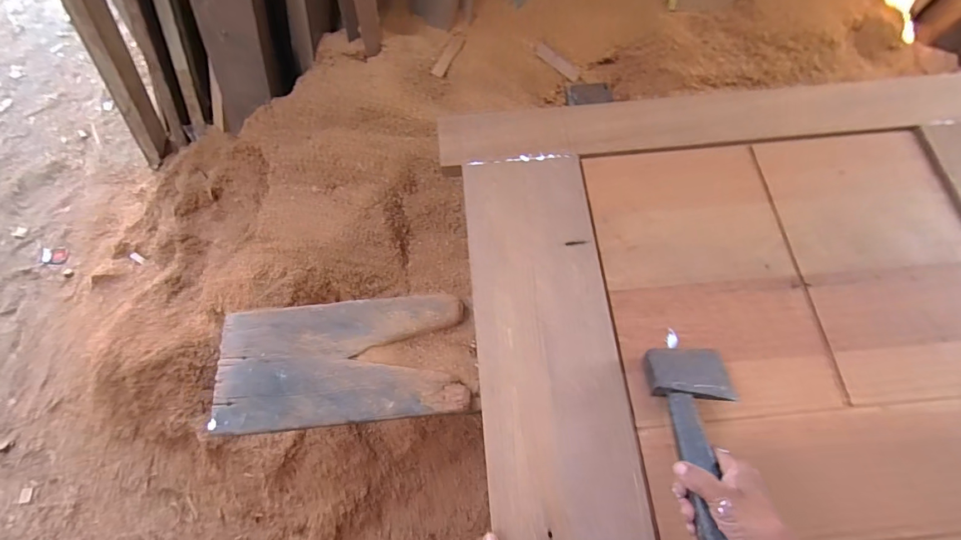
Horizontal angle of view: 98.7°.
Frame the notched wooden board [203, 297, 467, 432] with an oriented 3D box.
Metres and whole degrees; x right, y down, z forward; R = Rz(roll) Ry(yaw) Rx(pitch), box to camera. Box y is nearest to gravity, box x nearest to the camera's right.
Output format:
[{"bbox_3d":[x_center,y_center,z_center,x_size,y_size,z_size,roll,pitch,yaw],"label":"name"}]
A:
[{"bbox_3d":[-0.215,0.139,0.640,0.375,0.029,0.183,-5,72,0],"label":"notched wooden board"}]

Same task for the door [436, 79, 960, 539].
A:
[{"bbox_3d":[0.957,0.028,0.607,1.903,0.062,0.793,-5,70,0],"label":"door"}]

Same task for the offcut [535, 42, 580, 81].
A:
[{"bbox_3d":[0.167,-0.453,0.897,0.115,0.004,0.028,40,97,3],"label":"offcut"}]

